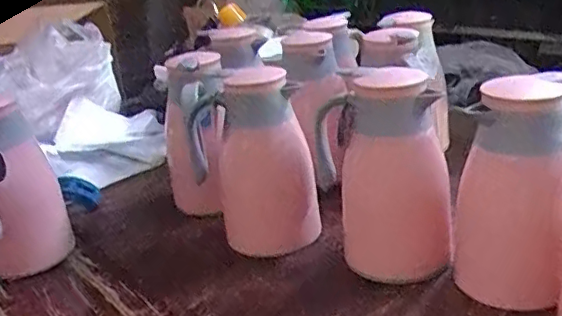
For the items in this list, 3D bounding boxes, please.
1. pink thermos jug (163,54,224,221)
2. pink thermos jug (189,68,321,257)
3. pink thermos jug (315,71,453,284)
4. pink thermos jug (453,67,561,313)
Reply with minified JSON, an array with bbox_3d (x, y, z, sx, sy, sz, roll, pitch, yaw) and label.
[{"bbox_3d":[-0.133,-0.034,0.910,0.109,0.220,0.153,-9,22,-5],"label":"pink thermos jug"},{"bbox_3d":[-0.039,0.001,0.842,0.133,0.241,0.138,-15,23,-19],"label":"pink thermos jug"},{"bbox_3d":[0.127,0.011,0.762,0.120,0.245,0.158,-13,23,-15],"label":"pink thermos jug"},{"bbox_3d":[0.271,0.032,0.670,0.142,0.238,0.120,7,26,31],"label":"pink thermos jug"}]

